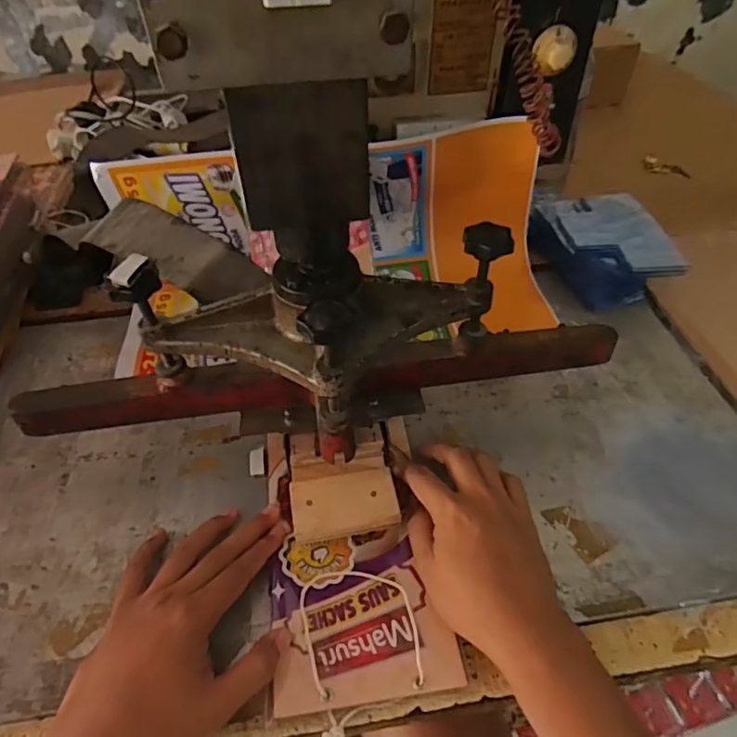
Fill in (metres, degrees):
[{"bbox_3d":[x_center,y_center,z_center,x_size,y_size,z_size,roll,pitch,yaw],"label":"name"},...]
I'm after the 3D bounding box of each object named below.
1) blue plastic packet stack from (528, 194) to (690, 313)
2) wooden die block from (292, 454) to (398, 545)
[{"bbox_3d":[0.267,-0.150,0.631,0.129,0.049,0.187,-6,46,-5],"label":"blue plastic packet stack"},{"bbox_3d":[-0.019,0.097,0.410,0.079,0.017,0.068,-7,47,-6],"label":"wooden die block"}]

